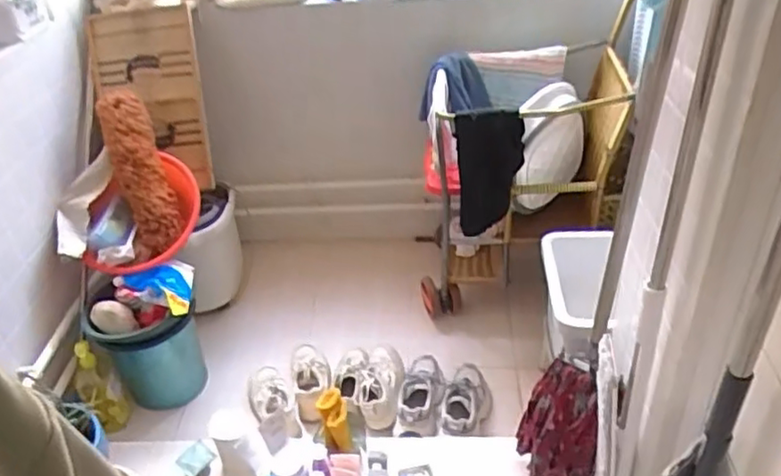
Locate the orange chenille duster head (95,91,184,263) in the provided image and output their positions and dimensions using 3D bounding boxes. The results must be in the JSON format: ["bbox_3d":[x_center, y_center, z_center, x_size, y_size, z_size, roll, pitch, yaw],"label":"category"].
[{"bbox_3d":[-0.580,-0.138,1.552,0.122,0.366,0.118,-17,1,-15],"label":"orange chenille duster head"}]

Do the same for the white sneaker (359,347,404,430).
[{"bbox_3d":[-0.019,0.364,1.628,0.104,0.114,0.215,-6,36,1],"label":"white sneaker"}]

